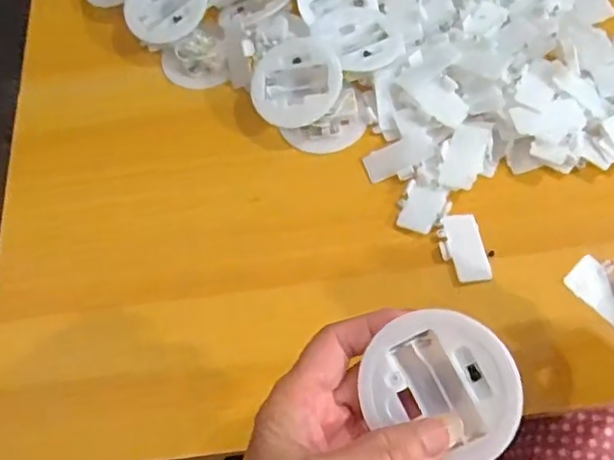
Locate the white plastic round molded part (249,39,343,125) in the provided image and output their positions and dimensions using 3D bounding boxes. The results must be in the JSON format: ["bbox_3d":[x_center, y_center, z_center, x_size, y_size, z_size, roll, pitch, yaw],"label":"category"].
[{"bbox_3d":[-0.007,-0.107,0.463,0.066,0.015,0.063,-6,79,17],"label":"white plastic round molded part"}]

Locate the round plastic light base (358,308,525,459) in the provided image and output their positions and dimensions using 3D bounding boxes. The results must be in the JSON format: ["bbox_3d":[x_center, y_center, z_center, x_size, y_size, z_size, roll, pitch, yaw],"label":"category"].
[{"bbox_3d":[0.060,0.064,0.277,0.066,0.020,0.056,21,96,21],"label":"round plastic light base"}]

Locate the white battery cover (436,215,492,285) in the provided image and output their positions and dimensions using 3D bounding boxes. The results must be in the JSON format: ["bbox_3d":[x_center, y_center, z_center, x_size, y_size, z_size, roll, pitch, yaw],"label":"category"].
[{"bbox_3d":[0.102,0.012,0.417,0.028,0.005,0.047,-6,71,-4],"label":"white battery cover"}]

